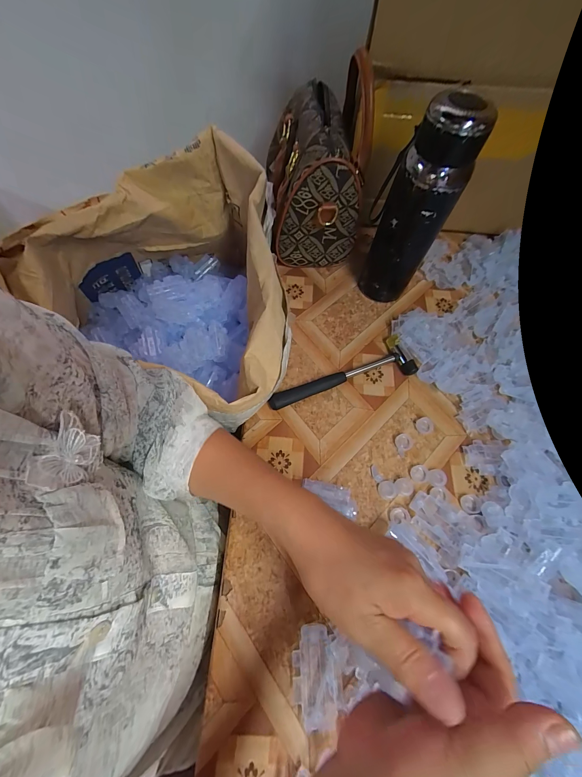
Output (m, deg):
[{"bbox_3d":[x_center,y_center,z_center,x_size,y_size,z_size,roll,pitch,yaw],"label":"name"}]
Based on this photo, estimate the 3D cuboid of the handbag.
[{"bbox_3d":[0.034,-0.333,0.447,0.138,0.175,0.237,1,64,-1],"label":"handbag"}]

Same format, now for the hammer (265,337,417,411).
[{"bbox_3d":[0.066,-0.020,0.393,0.203,0.018,0.059,-17,66,-9],"label":"hammer"}]

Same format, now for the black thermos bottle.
[{"bbox_3d":[0.145,-0.210,0.367,0.080,0.229,0.063,10,65,3],"label":"black thermos bottle"}]

